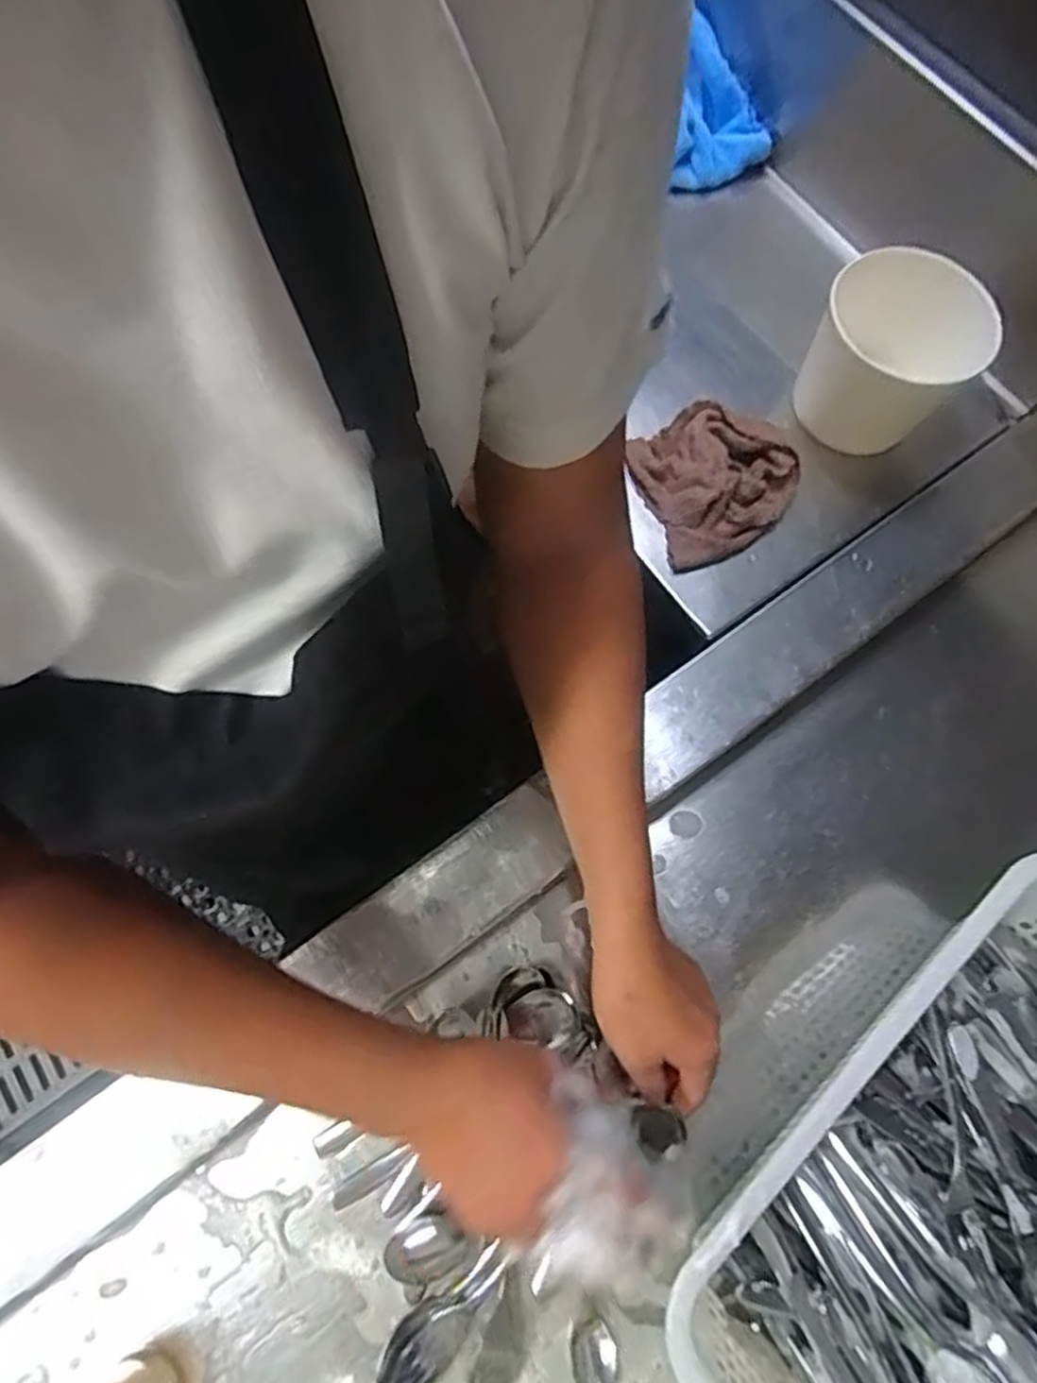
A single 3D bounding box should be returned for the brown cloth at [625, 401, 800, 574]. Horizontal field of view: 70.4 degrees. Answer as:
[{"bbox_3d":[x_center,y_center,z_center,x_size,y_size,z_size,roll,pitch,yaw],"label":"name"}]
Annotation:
[{"bbox_3d":[0.170,-0.186,0.639,0.130,0.025,0.135,-21,74,-8],"label":"brown cloth"}]

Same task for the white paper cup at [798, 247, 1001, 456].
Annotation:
[{"bbox_3d":[0.316,-0.285,0.628,0.120,0.111,0.127,-43,78,-13],"label":"white paper cup"}]

